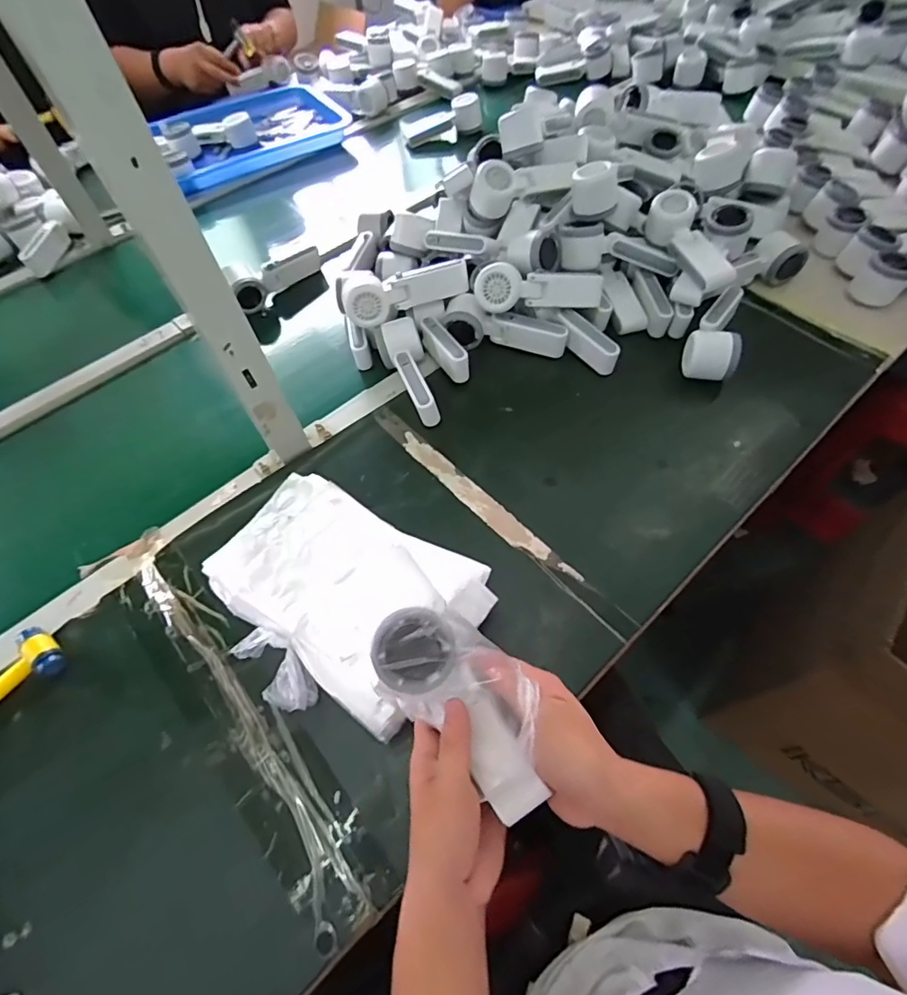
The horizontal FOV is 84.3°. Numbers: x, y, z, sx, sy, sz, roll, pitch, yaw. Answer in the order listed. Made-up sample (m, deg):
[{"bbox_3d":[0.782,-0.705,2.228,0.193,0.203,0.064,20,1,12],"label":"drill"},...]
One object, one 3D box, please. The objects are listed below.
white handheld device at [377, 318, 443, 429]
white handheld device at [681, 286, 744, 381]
[{"bbox_3d":[-0.058,-0.161,0.646,0.059,0.046,0.155,-14,58,-5],"label":"white handheld device"},{"bbox_3d":[0.347,-0.215,0.650,0.065,0.059,0.160,26,63,18],"label":"white handheld device"}]

